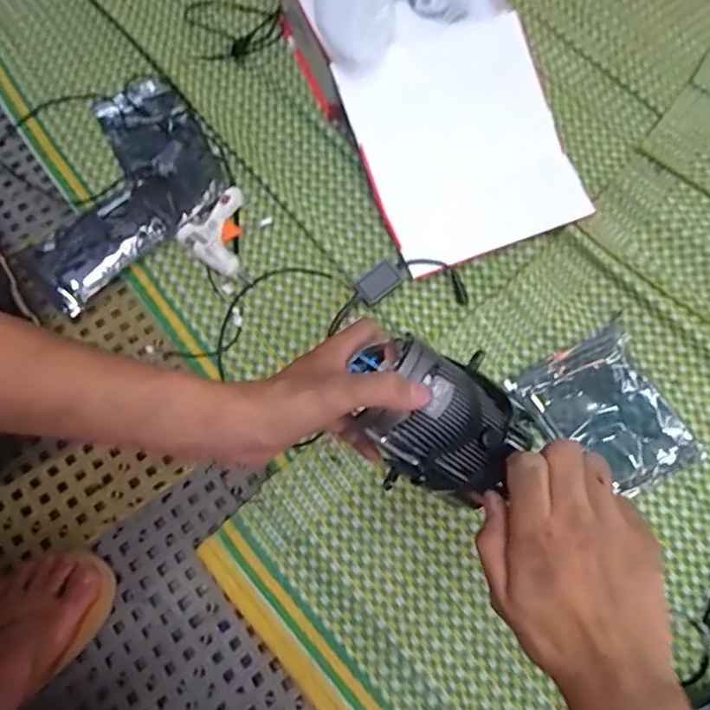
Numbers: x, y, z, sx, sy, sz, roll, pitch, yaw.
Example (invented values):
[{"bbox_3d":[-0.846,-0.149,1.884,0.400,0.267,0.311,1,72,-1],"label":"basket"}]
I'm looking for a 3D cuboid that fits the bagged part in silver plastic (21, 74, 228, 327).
[{"bbox_3d":[-0.329,-0.233,0.774,0.238,0.036,0.313,44,75,12],"label":"bagged part in silver plastic"}]

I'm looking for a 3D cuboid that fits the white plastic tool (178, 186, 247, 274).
[{"bbox_3d":[-0.171,-0.164,0.769,0.109,0.035,0.098,-40,77,-14],"label":"white plastic tool"}]

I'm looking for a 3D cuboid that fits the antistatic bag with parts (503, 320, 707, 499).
[{"bbox_3d":[0.314,0.074,0.705,0.170,0.022,0.192,-27,74,-11],"label":"antistatic bag with parts"}]

